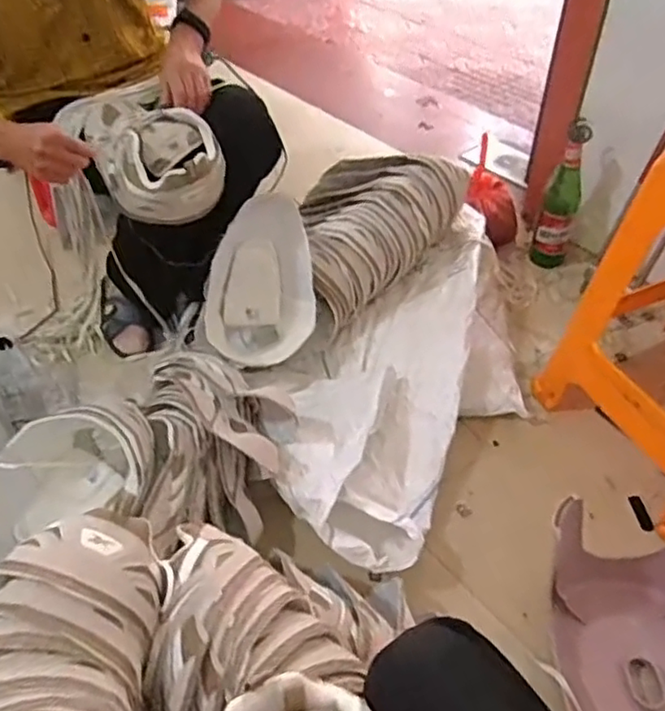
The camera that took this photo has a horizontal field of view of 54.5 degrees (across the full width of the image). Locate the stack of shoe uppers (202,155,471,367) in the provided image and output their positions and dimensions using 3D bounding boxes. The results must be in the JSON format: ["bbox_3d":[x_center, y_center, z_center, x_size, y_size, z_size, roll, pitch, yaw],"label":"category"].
[{"bbox_3d":[0.003,-0.185,1.099,0.229,0.237,0.518,26,52,24],"label":"stack of shoe uppers"}]

